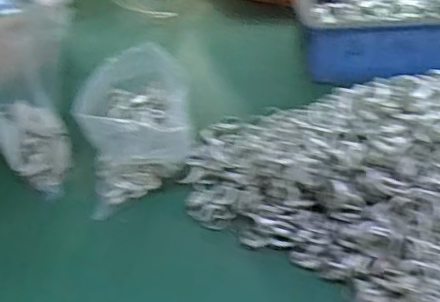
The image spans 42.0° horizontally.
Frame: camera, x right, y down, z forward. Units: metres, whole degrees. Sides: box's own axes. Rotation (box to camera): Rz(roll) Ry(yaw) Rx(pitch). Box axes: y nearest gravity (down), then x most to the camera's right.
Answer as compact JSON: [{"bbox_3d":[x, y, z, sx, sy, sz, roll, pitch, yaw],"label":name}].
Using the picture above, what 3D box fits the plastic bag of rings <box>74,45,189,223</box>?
[{"bbox_3d":[-0.068,-0.021,0.475,0.089,0.101,0.095,-9,41,-5],"label":"plastic bag of rings"}]

